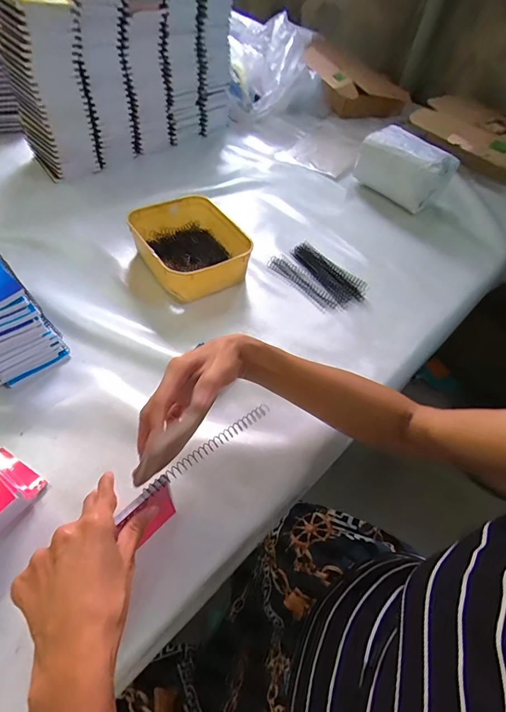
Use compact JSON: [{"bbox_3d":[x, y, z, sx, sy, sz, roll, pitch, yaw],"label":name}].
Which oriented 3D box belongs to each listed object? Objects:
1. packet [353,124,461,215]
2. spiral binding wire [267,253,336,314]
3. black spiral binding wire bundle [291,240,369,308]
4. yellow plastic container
[{"bbox_3d":[0.327,-0.415,0.818,0.074,0.105,0.189,-32,62,-27],"label":"packet"},{"bbox_3d":[0.088,-0.132,0.653,0.042,0.010,0.152,-31,62,-26],"label":"spiral binding wire"},{"bbox_3d":[0.133,-0.154,0.664,0.058,0.018,0.163,-26,59,-24],"label":"black spiral binding wire bundle"},{"bbox_3d":[-0.107,-0.186,0.632,0.155,0.063,0.203,-26,59,-23],"label":"yellow plastic container"}]

